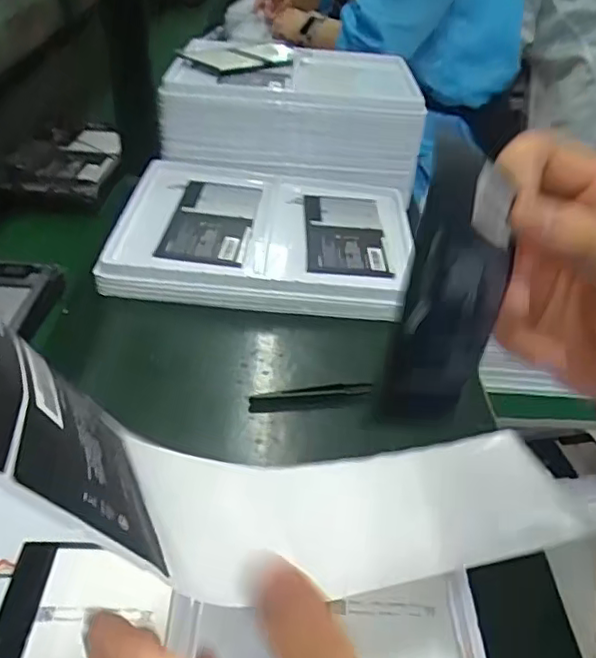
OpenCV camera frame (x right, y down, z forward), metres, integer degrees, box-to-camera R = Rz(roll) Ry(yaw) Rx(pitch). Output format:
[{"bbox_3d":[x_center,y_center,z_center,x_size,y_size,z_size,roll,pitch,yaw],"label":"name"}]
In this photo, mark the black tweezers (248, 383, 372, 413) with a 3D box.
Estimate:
[{"bbox_3d":[0.010,0.056,0.518,0.105,0.007,0.017,-5,39,-14],"label":"black tweezers"}]

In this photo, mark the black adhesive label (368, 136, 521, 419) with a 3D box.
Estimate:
[{"bbox_3d":[0.047,-0.010,0.182,0.006,0.077,0.067,15,3,39],"label":"black adhesive label"}]

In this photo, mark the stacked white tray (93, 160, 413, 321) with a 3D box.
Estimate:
[{"bbox_3d":[-0.034,-0.105,0.690,0.324,0.047,0.266,7,37,2],"label":"stacked white tray"}]

